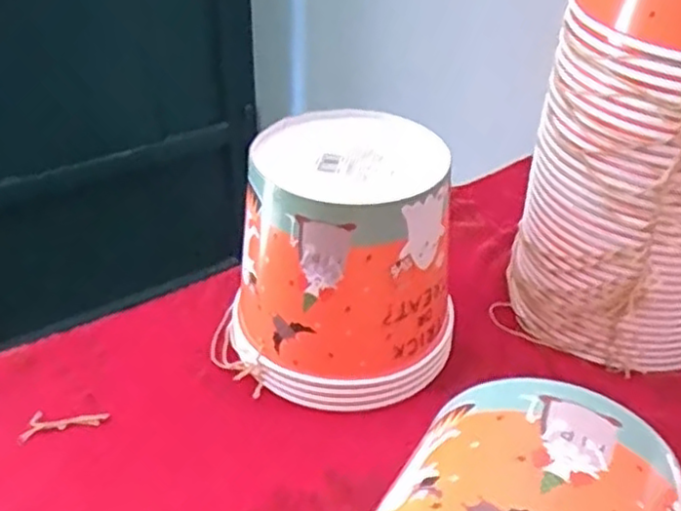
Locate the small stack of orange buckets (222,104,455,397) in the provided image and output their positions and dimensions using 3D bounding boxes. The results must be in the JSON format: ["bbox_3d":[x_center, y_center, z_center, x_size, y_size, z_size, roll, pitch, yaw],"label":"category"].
[{"bbox_3d":[-0.003,0.003,0.502,0.161,0.155,0.134,1,37,2],"label":"small stack of orange buckets"}]

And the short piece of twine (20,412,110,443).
[{"bbox_3d":[-0.185,0.111,0.473,0.055,0.004,0.017,-9,37,-11],"label":"short piece of twine"}]

